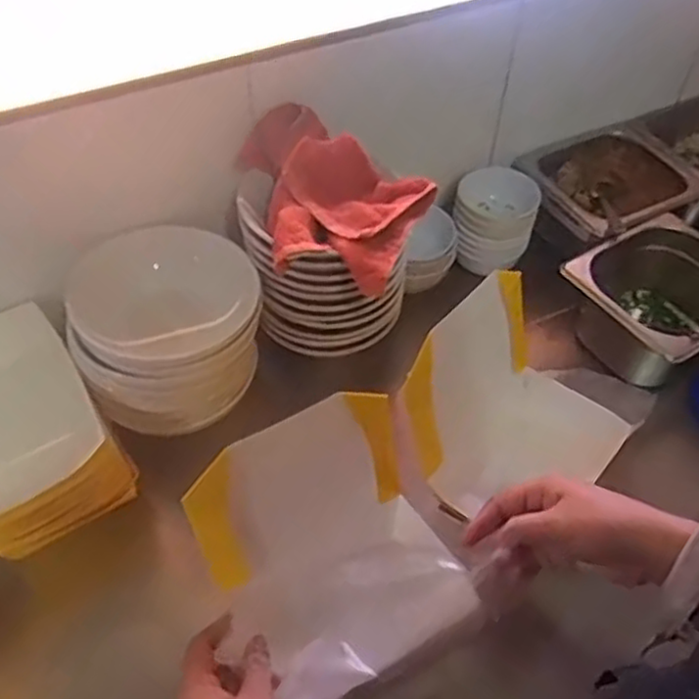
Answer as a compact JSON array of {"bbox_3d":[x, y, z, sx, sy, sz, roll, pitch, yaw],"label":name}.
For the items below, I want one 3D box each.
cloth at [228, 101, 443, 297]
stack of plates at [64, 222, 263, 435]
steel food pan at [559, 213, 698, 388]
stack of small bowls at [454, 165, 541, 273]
[{"bbox_3d":[-0.028,-0.138,0.632,0.185,0.058,0.143,29,57,20],"label":"cloth"},{"bbox_3d":[-0.169,-0.019,0.681,0.163,0.122,0.142,-12,53,-10],"label":"stack of plates"},{"bbox_3d":[0.325,-0.047,0.771,0.161,0.127,0.166,38,60,25],"label":"steel food pan"},{"bbox_3d":[0.168,-0.152,0.832,0.092,0.086,0.079,15,53,11],"label":"stack of small bowls"}]

